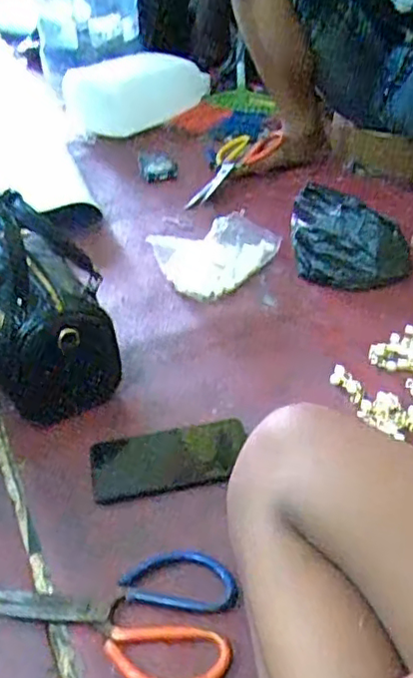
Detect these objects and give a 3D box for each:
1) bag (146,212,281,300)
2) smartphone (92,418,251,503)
[{"bbox_3d":[0.027,-0.131,0.928,0.196,0.071,0.094,-22,43,-20],"label":"bag"},{"bbox_3d":[-0.039,0.125,0.654,0.160,0.012,0.074,-12,48,2],"label":"smartphone"}]

